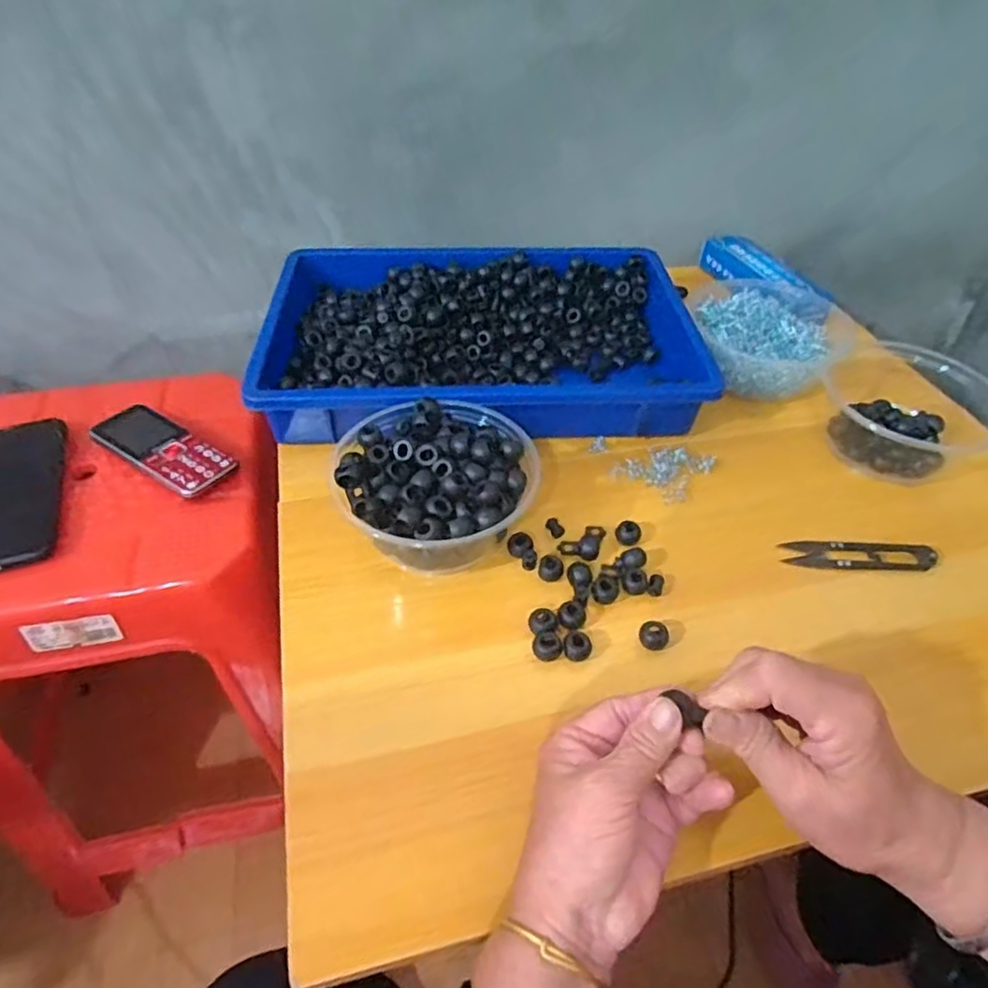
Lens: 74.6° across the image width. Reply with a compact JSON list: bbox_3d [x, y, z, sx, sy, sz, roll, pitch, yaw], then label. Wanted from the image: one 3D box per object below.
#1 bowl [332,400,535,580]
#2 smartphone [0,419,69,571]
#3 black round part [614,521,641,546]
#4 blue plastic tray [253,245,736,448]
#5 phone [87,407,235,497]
[{"bbox_3d":[-0.038,0.000,0.440,0.129,0.069,0.125,2,45,-2],"label":"bowl"},{"bbox_3d":[-0.381,-0.001,0.505,0.078,0.009,0.157,-14,48,-16],"label":"smartphone"},{"bbox_3d":[0.094,0.028,0.455,0.018,0.009,0.017,2,45,-2],"label":"black round part"},{"bbox_3d":[-0.012,-0.141,0.582,0.371,0.050,0.253,-4,46,-7],"label":"blue plastic tray"},{"bbox_3d":[-0.278,-0.037,0.541,0.127,0.015,0.050,25,49,20],"label":"phone"}]

